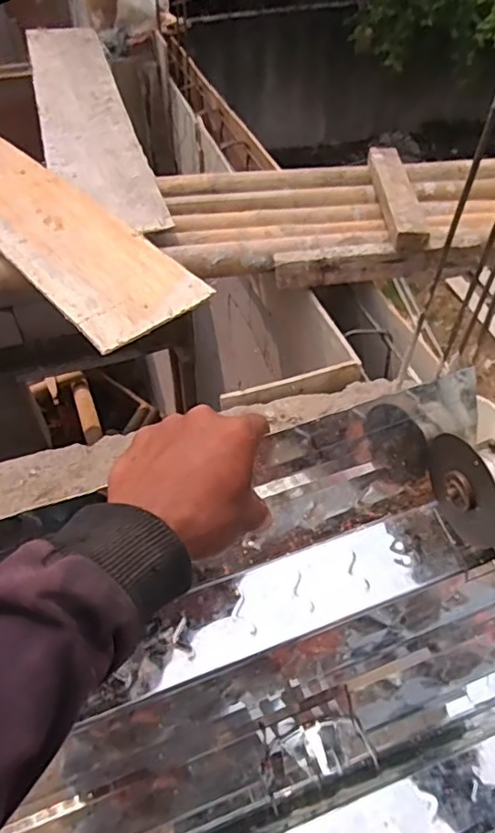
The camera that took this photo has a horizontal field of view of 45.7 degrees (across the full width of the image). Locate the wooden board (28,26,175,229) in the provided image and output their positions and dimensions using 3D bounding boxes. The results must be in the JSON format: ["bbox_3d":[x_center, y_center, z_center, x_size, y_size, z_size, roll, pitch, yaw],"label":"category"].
[{"bbox_3d":[-0.388,-0.719,1.385,0.201,0.023,1.128,-13,51,-11],"label":"wooden board"}]

